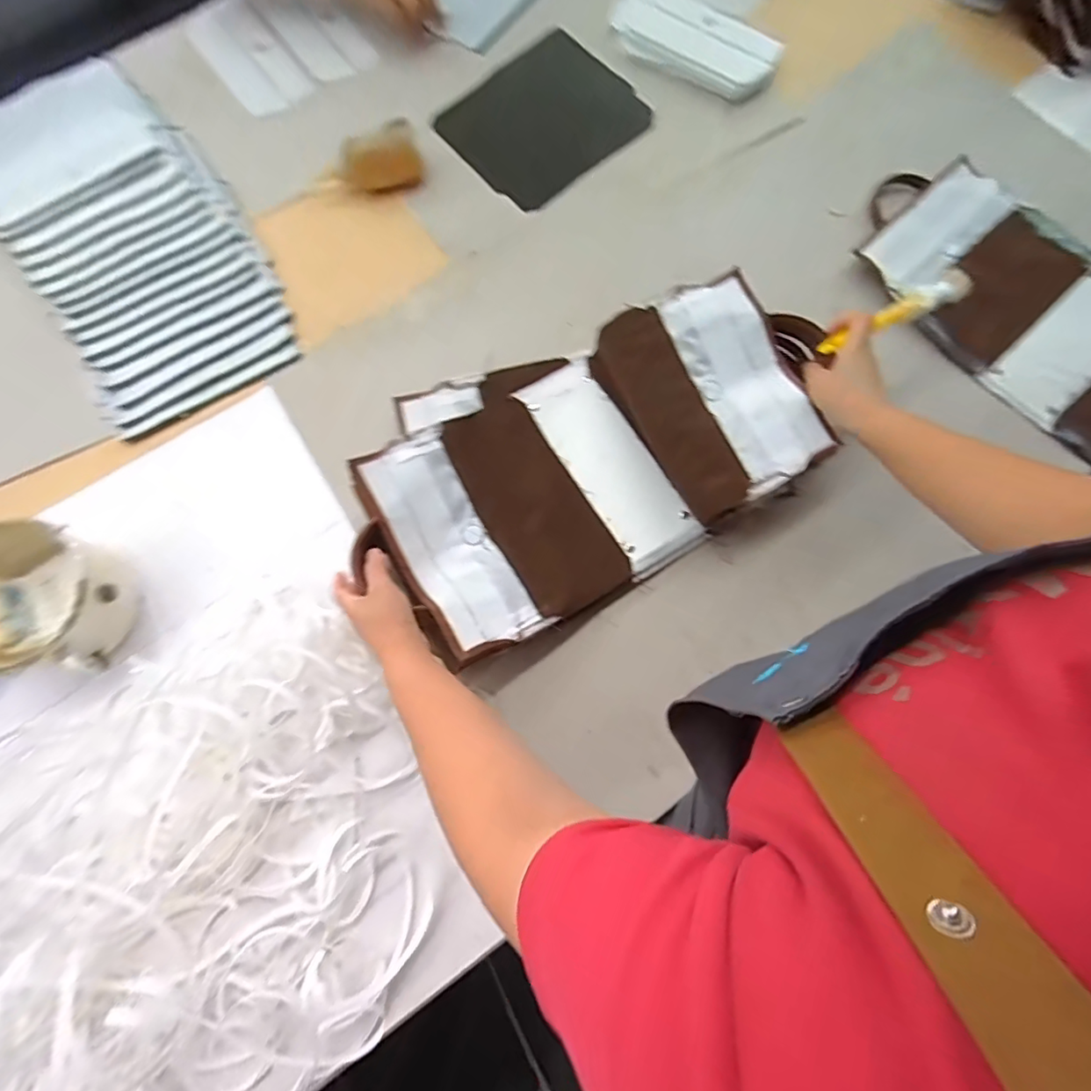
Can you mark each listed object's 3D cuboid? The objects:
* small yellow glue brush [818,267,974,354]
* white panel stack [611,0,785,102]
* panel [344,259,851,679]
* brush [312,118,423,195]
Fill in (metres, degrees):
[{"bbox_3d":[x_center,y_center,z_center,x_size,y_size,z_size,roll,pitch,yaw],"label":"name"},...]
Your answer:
[{"bbox_3d":[0.349,-0.231,0.529,0.152,0.027,0.030,-25,77,2],"label":"small yellow glue brush"},{"bbox_3d":[0.198,-0.705,0.732,0.252,0.043,0.094,35,80,8],"label":"white panel stack"},{"bbox_3d":[0.046,-0.109,0.580,0.479,0.102,0.302,-25,78,-7],"label":"panel"},{"bbox_3d":[-0.232,-0.490,0.687,0.144,0.065,0.042,-15,77,-3],"label":"brush"}]

